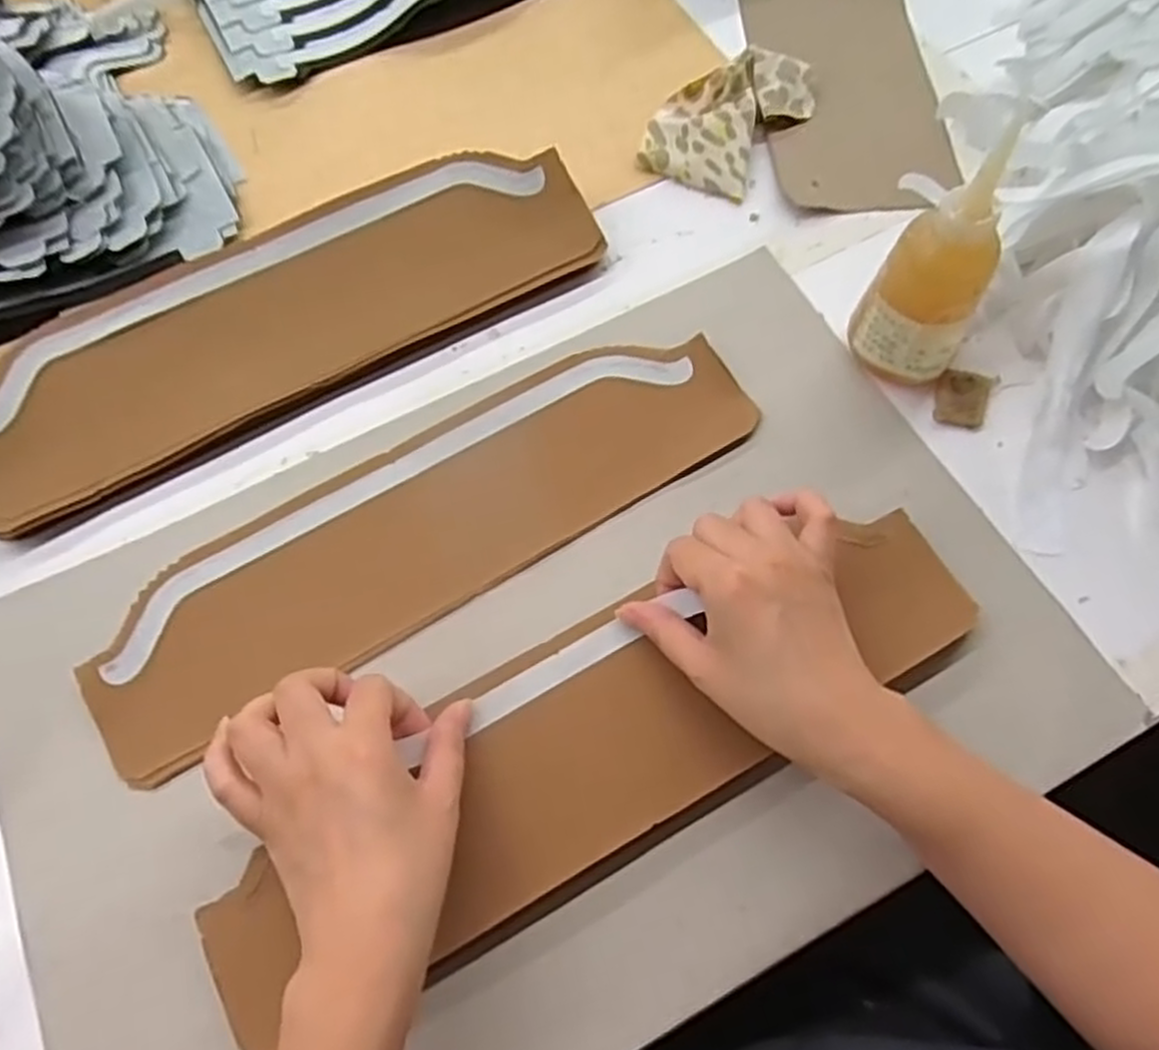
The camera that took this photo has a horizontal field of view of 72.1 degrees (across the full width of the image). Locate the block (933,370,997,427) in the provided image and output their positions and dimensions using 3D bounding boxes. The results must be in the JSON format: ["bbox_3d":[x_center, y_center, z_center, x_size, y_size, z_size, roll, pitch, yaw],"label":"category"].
[{"bbox_3d":[0.235,-0.078,0.489,0.032,0.008,0.038,18,68,9],"label":"block"}]

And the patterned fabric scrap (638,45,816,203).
[{"bbox_3d":[0.108,-0.296,0.577,0.084,0.027,0.126,34,71,14],"label":"patterned fabric scrap"}]

